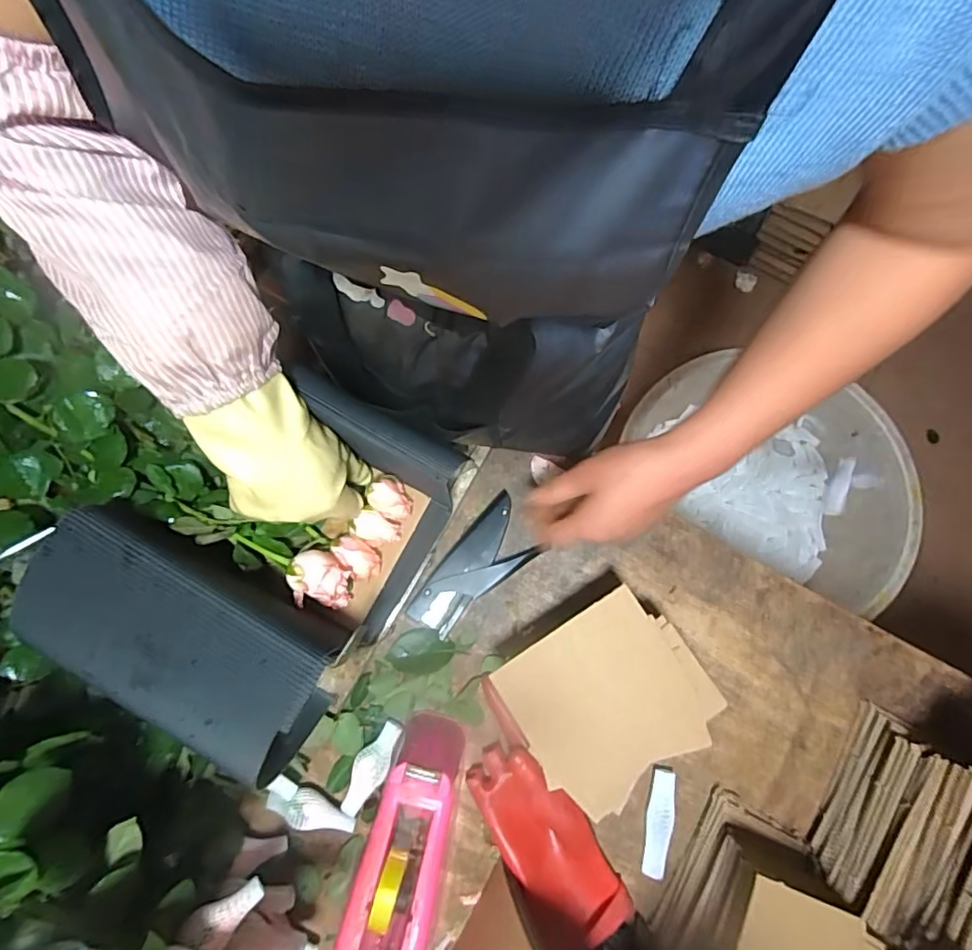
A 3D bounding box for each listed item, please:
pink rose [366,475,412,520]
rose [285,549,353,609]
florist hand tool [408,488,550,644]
[{"bbox_3d":[-0.088,0.023,0.501,0.032,0.023,0.040,-31,80,-5],"label":"pink rose"},{"bbox_3d":[-0.138,0.090,0.472,0.052,0.052,0.045,5,79,2],"label":"rose"},{"bbox_3d":[-0.012,0.096,0.556,0.145,0.020,0.070,-44,81,-7],"label":"florist hand tool"}]

